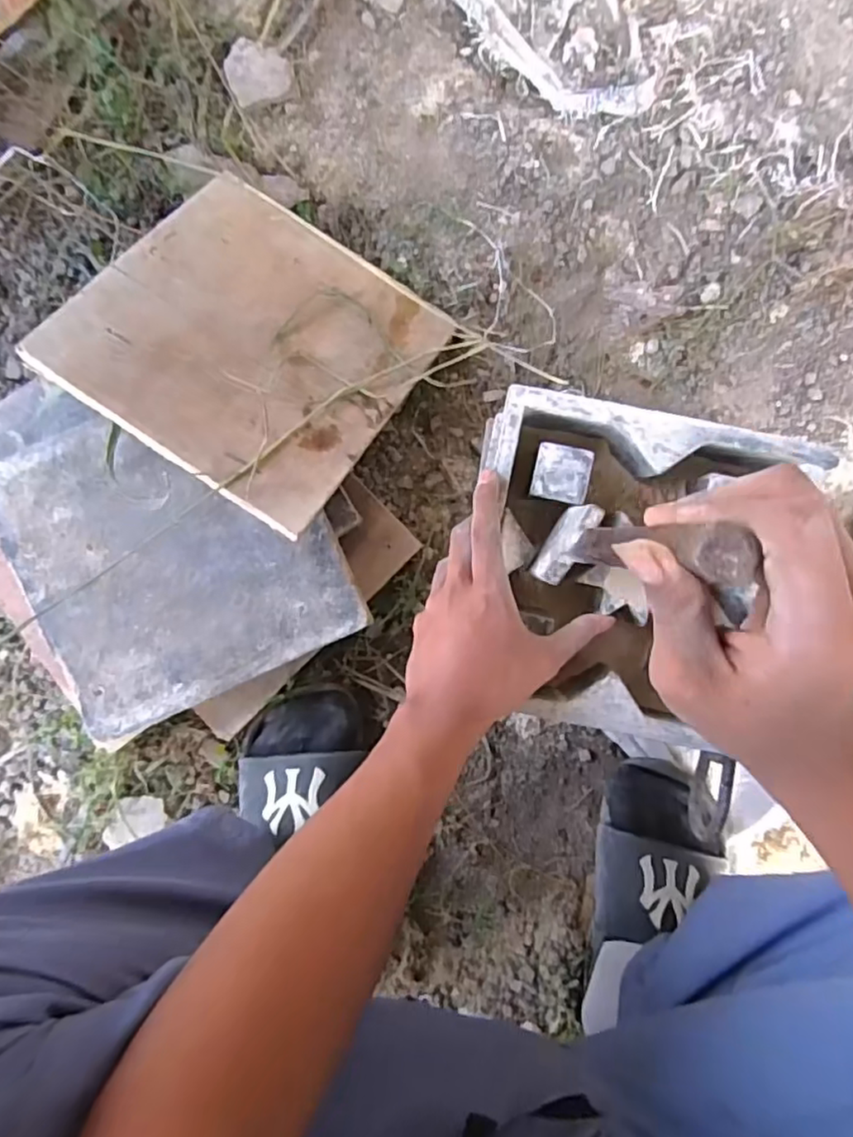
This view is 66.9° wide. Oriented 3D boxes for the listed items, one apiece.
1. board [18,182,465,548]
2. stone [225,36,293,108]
[{"bbox_3d":[-0.133,-0.181,0.513,0.235,0.011,0.240,34,66,-3],"label":"board"},{"bbox_3d":[-0.148,-0.437,0.563,0.053,0.013,0.051,0,91,2],"label":"stone"}]

